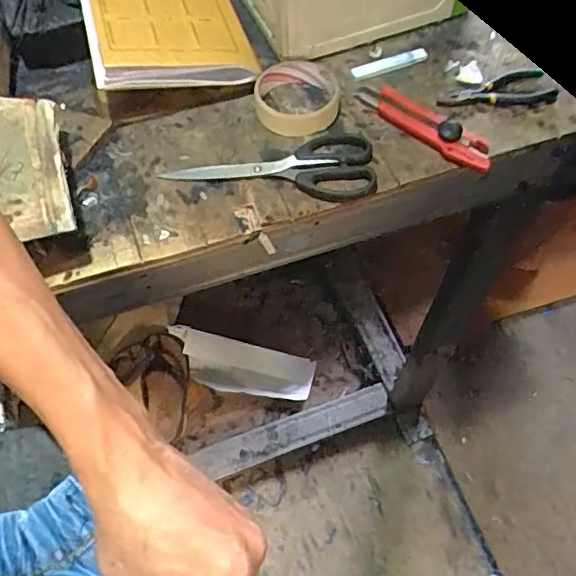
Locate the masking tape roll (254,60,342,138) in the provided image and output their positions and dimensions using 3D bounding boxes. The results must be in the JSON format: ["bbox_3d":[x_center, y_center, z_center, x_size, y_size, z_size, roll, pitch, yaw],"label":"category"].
[{"bbox_3d":[0.009,-0.185,0.548,0.082,0.032,0.076,-1,60,2],"label":"masking tape roll"}]

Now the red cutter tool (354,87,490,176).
[{"bbox_3d":[0.126,-0.154,0.531,0.140,0.023,0.040,35,67,20],"label":"red cutter tool"}]

